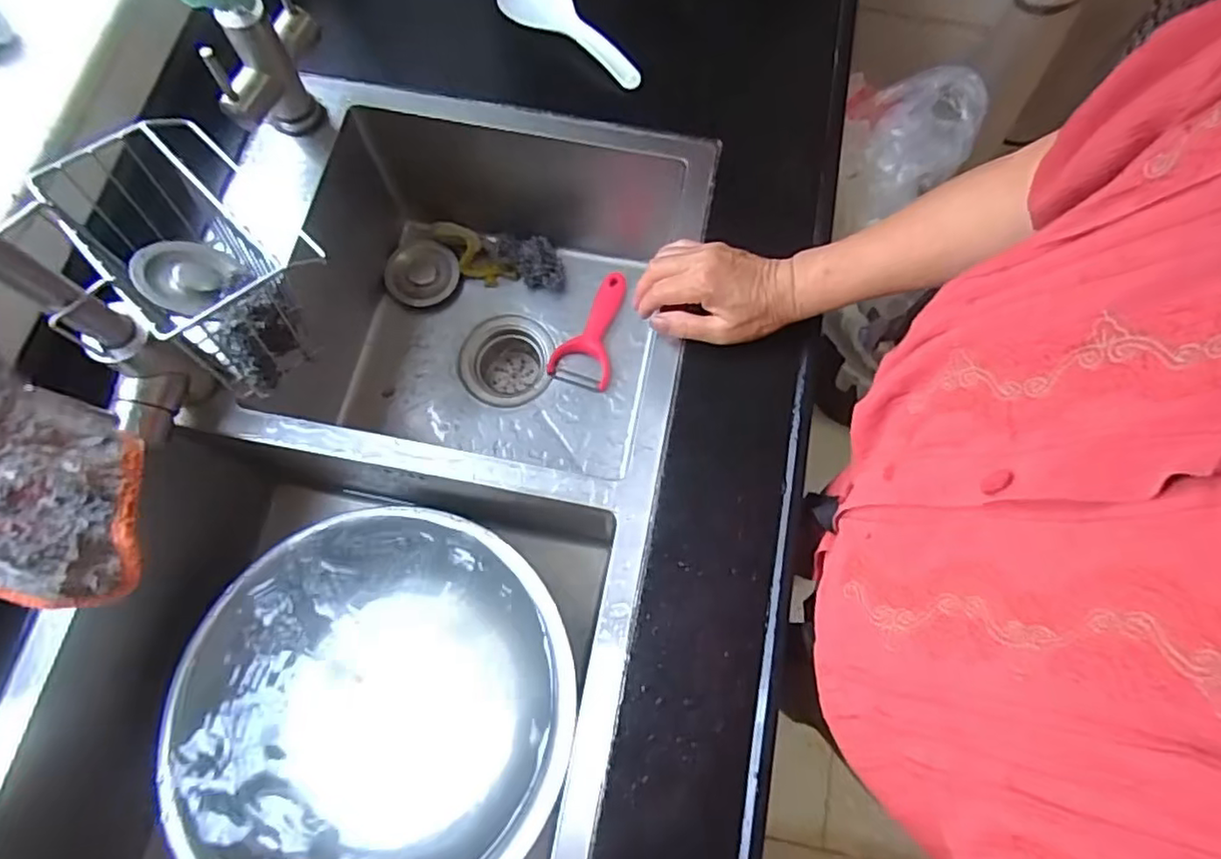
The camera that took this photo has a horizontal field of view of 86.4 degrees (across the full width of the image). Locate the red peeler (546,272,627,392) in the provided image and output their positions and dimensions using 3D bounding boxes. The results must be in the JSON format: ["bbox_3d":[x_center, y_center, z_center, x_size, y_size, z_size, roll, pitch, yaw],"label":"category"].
[{"bbox_3d":[-0.019,-0.115,0.729,0.068,0.014,0.140,16,73,4],"label":"red peeler"}]

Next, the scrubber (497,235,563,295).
[{"bbox_3d":[-0.087,-0.192,0.745,0.049,0.037,0.086,-42,78,-12],"label":"scrubber"}]

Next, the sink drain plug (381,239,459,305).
[{"bbox_3d":[-0.214,-0.177,0.746,0.079,0.025,0.074,0,73,-1],"label":"sink drain plug"}]

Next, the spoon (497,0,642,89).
[{"bbox_3d":[-0.033,-0.386,0.615,0.166,0.022,0.056,37,76,10],"label":"spoon"}]

